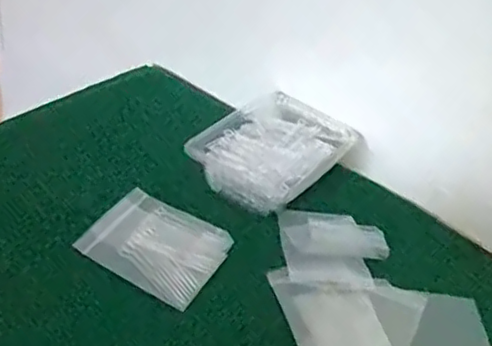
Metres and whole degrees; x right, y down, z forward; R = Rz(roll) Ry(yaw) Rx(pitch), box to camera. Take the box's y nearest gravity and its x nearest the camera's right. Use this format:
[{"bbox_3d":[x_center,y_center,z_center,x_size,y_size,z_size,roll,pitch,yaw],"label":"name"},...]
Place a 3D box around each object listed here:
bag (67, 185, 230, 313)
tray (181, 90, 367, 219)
[{"bbox_3d":[-0.082,0.066,0.605,0.119,0.018,0.110,22,41,17],"label":"bag"},{"bbox_3d":[0.035,-0.024,0.714,0.136,0.045,0.181,30,41,25],"label":"tray"}]

